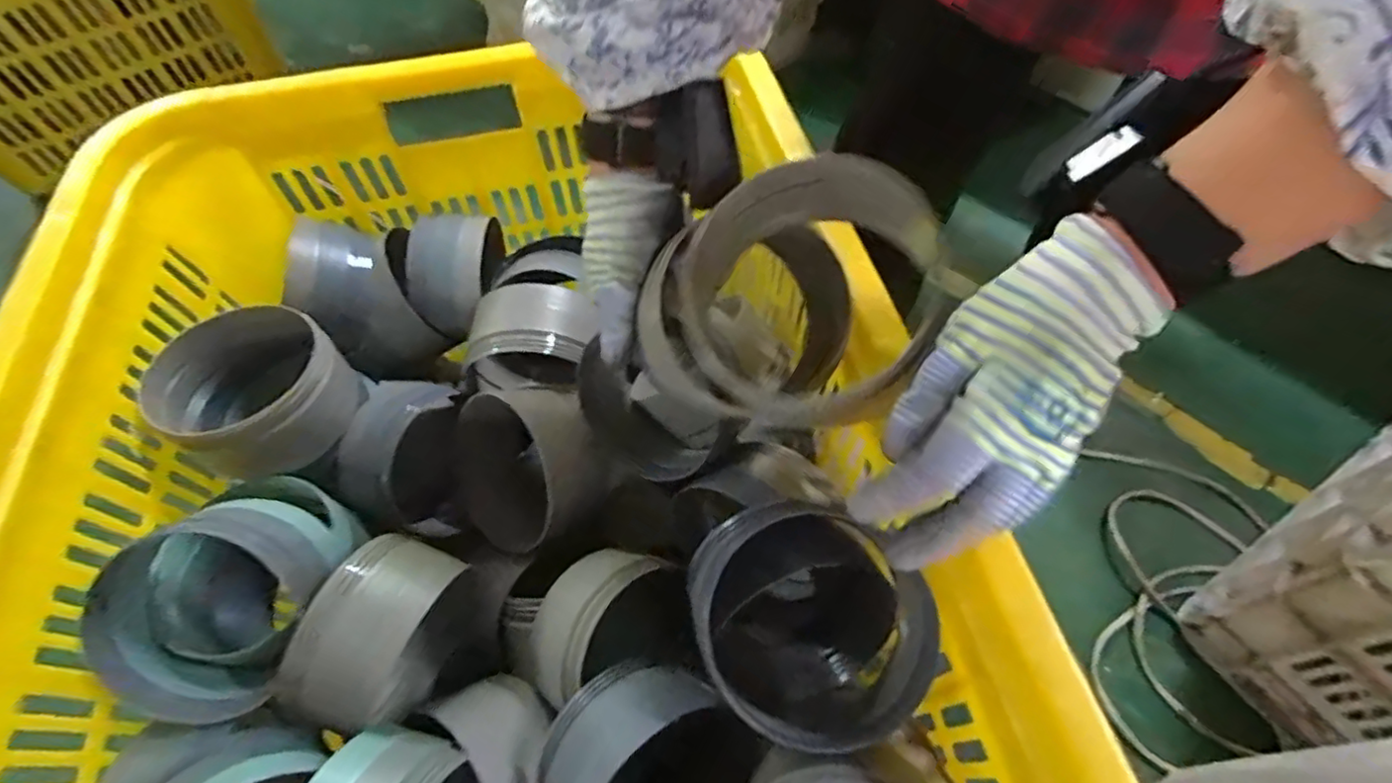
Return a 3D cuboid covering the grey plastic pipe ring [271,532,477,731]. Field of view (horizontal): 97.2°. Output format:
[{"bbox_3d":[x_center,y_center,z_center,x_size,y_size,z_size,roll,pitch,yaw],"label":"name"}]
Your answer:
[{"bbox_3d":[-0.220,0.183,0.459,0.087,0.131,0.127,9,58,11],"label":"grey plastic pipe ring"}]

